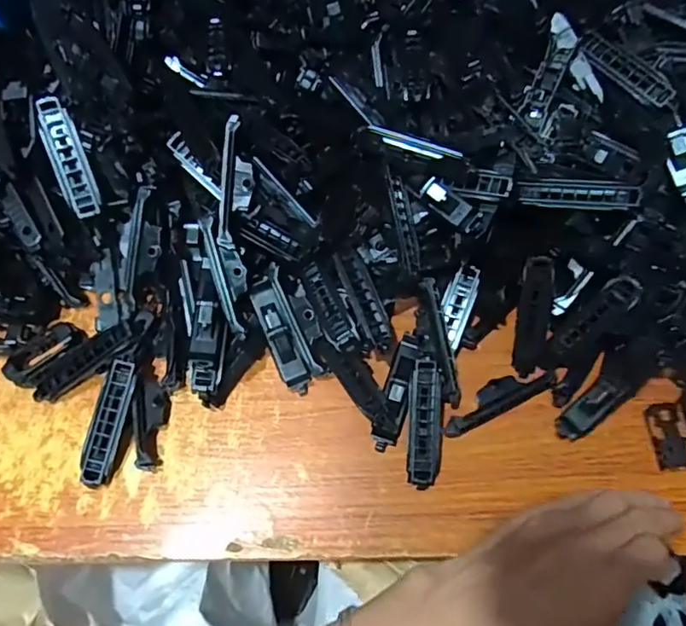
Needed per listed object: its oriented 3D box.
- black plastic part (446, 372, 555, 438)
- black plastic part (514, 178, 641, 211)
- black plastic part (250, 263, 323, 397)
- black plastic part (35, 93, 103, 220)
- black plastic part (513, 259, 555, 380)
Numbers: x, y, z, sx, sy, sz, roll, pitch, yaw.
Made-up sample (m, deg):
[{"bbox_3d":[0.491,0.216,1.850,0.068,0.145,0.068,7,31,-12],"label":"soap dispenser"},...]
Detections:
[{"bbox_3d":[0.099,0.056,0.348,0.078,0.015,0.019,-25,69,-10],"label":"black plastic part"},{"bbox_3d":[0.147,-0.075,0.337,0.069,0.008,0.021,8,66,23],"label":"black plastic part"},{"bbox_3d":[-0.039,0.012,0.355,0.026,0.012,0.082,-20,89,-9],"label":"black plastic part"},{"bbox_3d":[-0.170,-0.096,0.333,0.020,0.008,0.074,-20,94,-9],"label":"black plastic part"},{"bbox_3d":[0.125,0.003,0.353,0.020,0.009,0.080,2,108,1],"label":"black plastic part"}]

